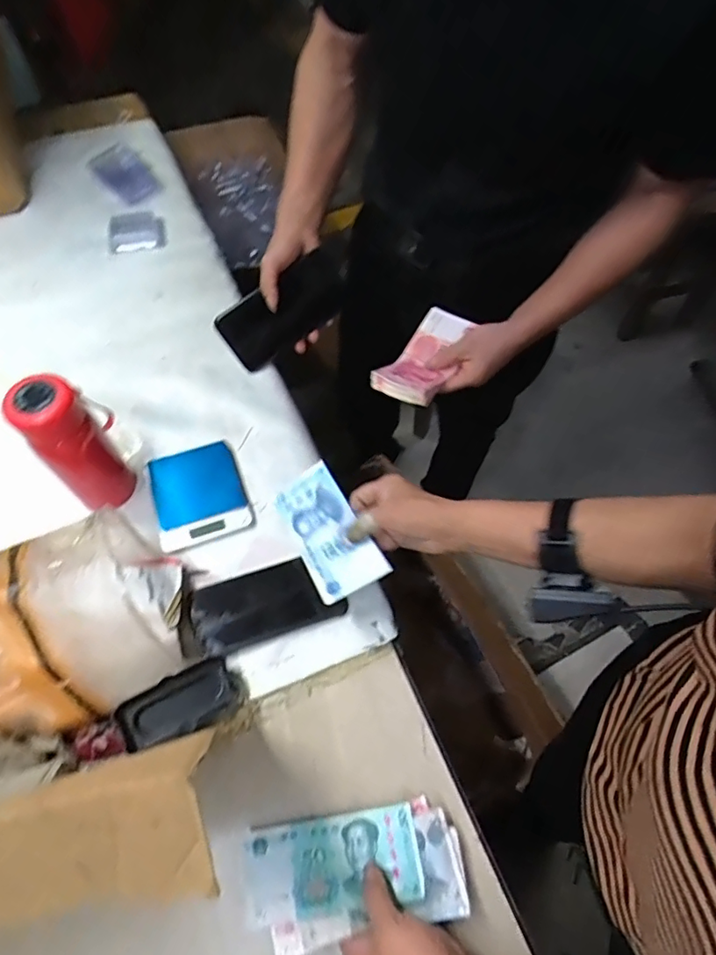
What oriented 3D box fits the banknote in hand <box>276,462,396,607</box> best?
[{"bbox_3d":[-0.031,0.056,0.559,0.070,0.017,0.140,-35,63,0],"label":"banknote in hand"}]

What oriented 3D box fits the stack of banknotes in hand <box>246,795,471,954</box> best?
[{"bbox_3d":[-0.002,0.337,0.467,0.179,0.031,0.087,-5,61,-6],"label":"stack of banknotes in hand"}]

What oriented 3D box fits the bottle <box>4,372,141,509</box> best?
[{"bbox_3d":[-0.299,-0.036,0.596,0.081,0.179,0.064,-37,67,-19],"label":"bottle"}]

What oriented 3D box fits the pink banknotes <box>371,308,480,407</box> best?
[{"bbox_3d":[0.091,-0.158,0.733,0.083,0.049,0.162,30,64,15],"label":"pink banknotes"}]

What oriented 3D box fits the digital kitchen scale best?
[{"bbox_3d":[-0.192,0.018,0.658,0.103,0.019,0.129,-18,62,-11],"label":"digital kitchen scale"}]

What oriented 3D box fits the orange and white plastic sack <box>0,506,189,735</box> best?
[{"bbox_3d":[-0.330,0.176,0.505,0.329,0.138,0.172,-32,65,-17],"label":"orange and white plastic sack"}]

